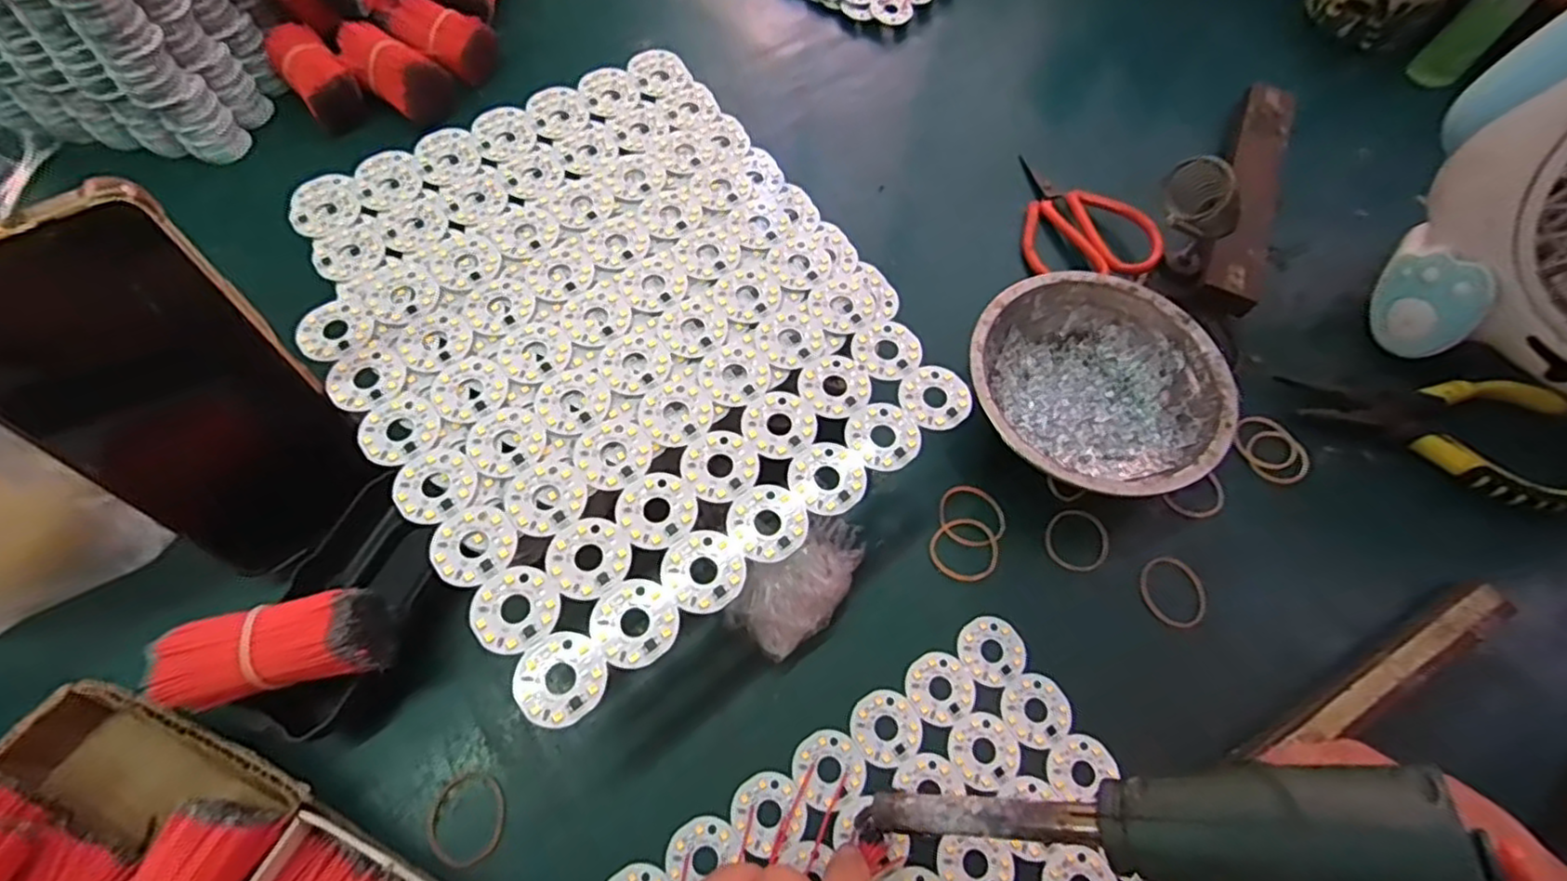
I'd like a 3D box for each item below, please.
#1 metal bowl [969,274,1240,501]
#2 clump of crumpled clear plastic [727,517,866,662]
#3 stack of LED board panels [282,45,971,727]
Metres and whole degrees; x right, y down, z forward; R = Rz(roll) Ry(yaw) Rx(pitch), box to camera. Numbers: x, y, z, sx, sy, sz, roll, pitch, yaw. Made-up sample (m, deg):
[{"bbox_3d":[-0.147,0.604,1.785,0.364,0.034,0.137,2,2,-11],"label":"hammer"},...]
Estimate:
[{"bbox_3d":[0.157,-0.025,0.359,0.121,0.044,0.122,1,65,-3],"label":"metal bowl"},{"bbox_3d":[0.011,0.066,0.317,0.070,0.028,0.037,-36,72,-18],"label":"clump of crumpled clear plastic"},{"bbox_3d":[-0.078,-0.062,0.313,0.227,0.009,0.279,-35,71,-18],"label":"stack of LED board panels"}]

